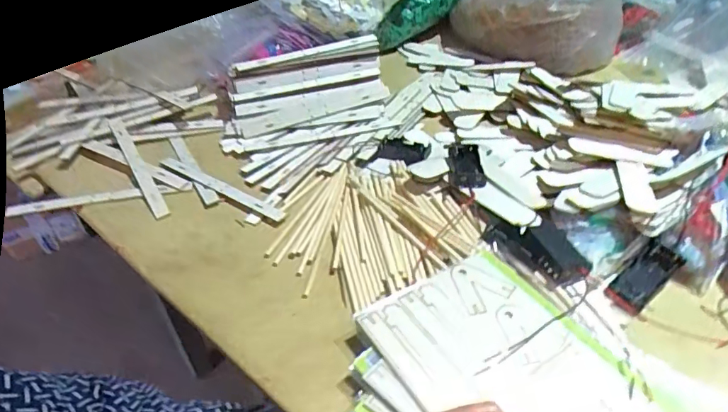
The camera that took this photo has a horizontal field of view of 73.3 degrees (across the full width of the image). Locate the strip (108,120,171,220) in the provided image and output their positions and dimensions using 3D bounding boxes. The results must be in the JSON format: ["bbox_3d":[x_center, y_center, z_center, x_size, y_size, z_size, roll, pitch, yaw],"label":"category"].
[{"bbox_3d":[-0.274,-0.051,0.588,0.017,0.008,0.205,-36,57,-9],"label":"strip"}]

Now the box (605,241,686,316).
[{"bbox_3d":[0.238,0.062,0.416,0.068,0.013,0.029,-42,50,-6],"label":"box"}]

